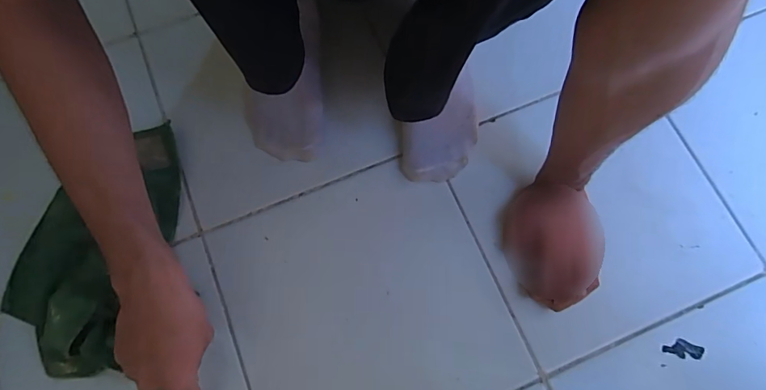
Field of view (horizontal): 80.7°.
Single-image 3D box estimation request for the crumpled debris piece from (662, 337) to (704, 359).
[{"bbox_3d":[0.332,0.171,0.499,0.041,0.011,0.019,20,74,5],"label":"crumpled debris piece"}]

